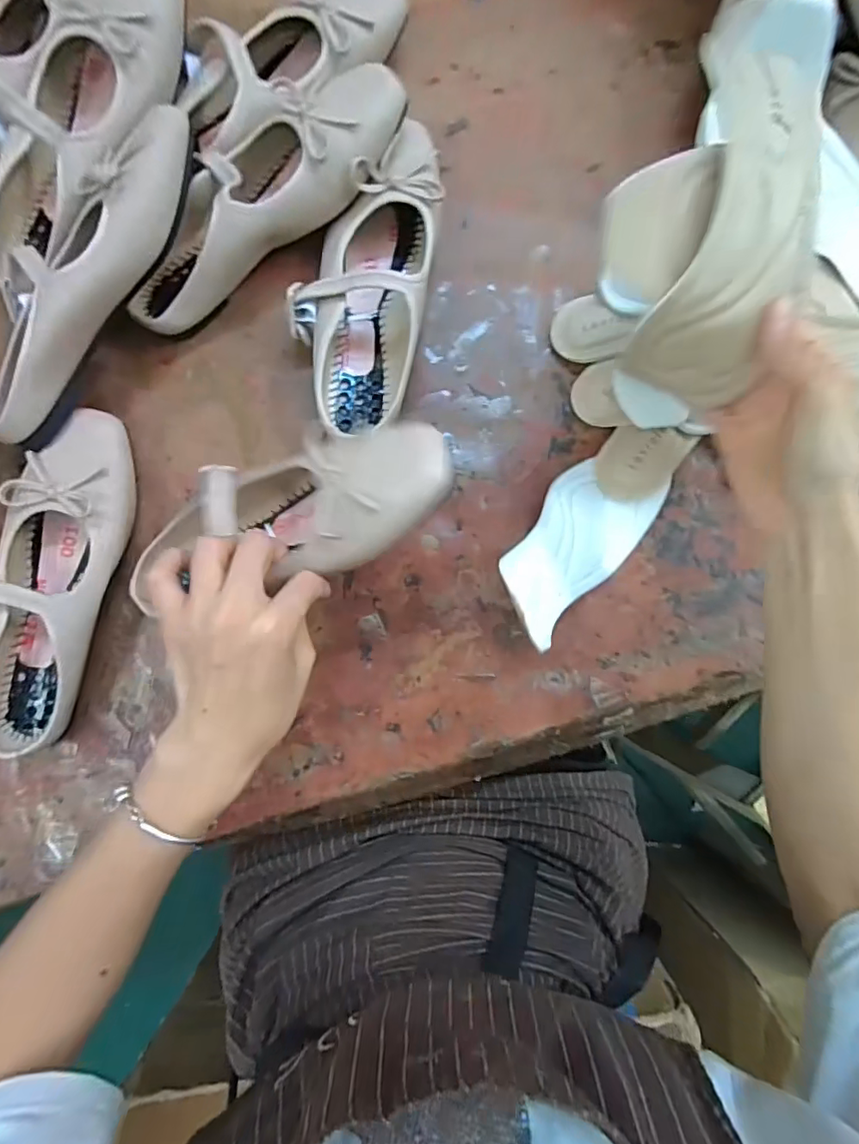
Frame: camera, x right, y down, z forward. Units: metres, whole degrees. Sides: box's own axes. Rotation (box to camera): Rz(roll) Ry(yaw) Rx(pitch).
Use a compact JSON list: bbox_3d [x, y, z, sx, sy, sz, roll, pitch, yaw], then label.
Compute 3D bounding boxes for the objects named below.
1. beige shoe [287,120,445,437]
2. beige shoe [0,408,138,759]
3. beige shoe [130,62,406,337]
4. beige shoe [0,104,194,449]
[{"bbox_3d":[-0.048,-0.216,0.404,0.096,0.056,0.233,12,86,0],"label":"beige shoe"},{"bbox_3d":[-0.278,0.005,0.388,0.088,0.053,0.242,12,86,0],"label":"beige shoe"},{"bbox_3d":[-0.126,-0.274,0.389,0.246,0.066,0.089,-38,87,9],"label":"beige shoe"},{"bbox_3d":[-0.232,-0.195,0.358,0.061,0.063,0.230,27,86,1],"label":"beige shoe"}]

